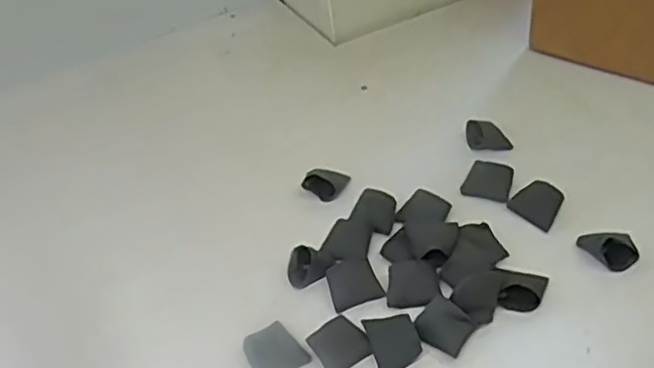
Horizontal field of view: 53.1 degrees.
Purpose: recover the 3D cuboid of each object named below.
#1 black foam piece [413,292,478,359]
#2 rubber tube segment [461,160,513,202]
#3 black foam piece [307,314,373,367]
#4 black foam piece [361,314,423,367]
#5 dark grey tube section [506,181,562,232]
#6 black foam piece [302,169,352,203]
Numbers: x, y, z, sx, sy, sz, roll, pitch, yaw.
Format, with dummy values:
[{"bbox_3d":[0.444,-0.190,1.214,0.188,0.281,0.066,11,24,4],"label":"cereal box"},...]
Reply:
[{"bbox_3d":[0.087,0.106,0.489,0.041,0.015,0.037,31,55,34],"label":"black foam piece"},{"bbox_3d":[0.147,-0.003,0.595,0.040,0.013,0.036,12,46,20],"label":"rubber tube segment"},{"bbox_3d":[0.010,0.119,0.485,0.038,0.015,0.033,-27,46,-20],"label":"black foam piece"},{"bbox_3d":[0.049,0.115,0.479,0.033,0.021,0.038,-15,43,-8],"label":"black foam piece"},{"bbox_3d":[0.184,0.015,0.569,0.033,0.016,0.041,-32,48,-24],"label":"dark grey tube section"},{"bbox_3d":[-0.001,-0.005,0.614,0.035,0.019,0.038,15,47,23],"label":"black foam piece"}]

